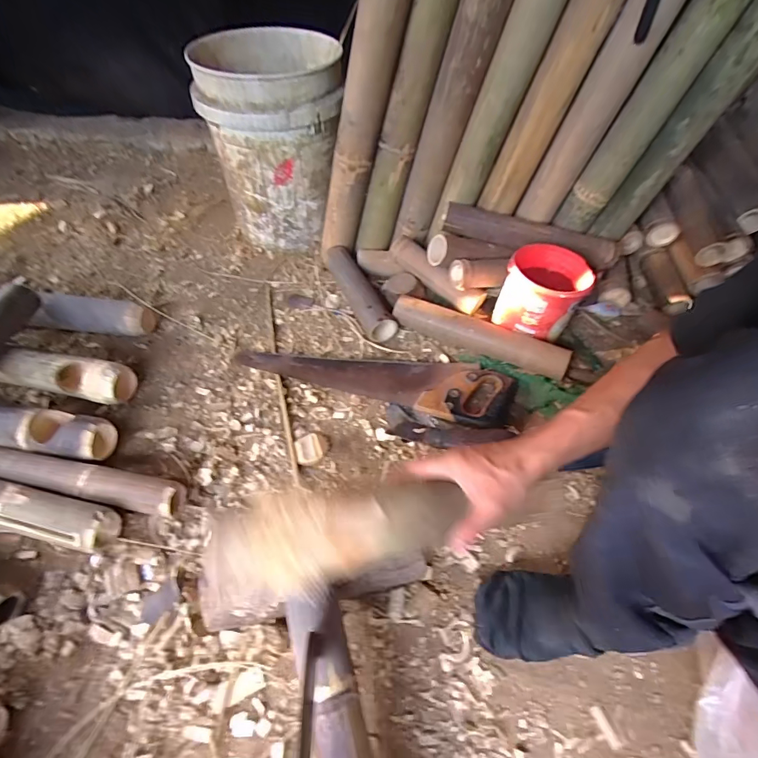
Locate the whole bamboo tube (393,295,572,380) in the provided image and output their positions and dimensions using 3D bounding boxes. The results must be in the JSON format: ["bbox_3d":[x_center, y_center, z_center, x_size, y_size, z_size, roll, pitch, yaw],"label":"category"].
[{"bbox_3d":[0.188,-0.083,0.813,0.333,0.049,0.052,22,53,16],"label":"whole bamboo tube"}]

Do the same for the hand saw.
[{"bbox_3d":[-0.010,-0.014,0.787,0.490,0.034,0.116,15,51,10],"label":"hand saw"}]

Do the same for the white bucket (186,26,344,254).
[{"bbox_3d":[-0.226,-0.520,0.973,0.268,0.385,0.315,-8,51,-8],"label":"white bucket"}]

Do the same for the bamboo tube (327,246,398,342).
[{"bbox_3d":[-0.044,-0.189,0.903,0.069,0.063,0.265,-16,52,-15],"label":"bamboo tube"}]

